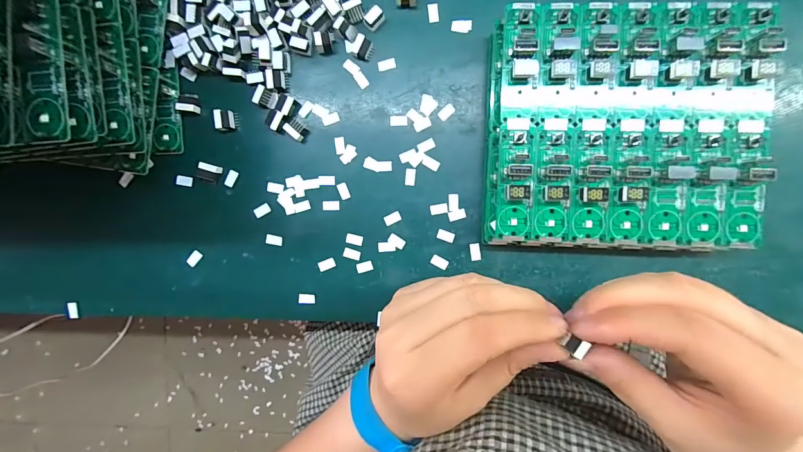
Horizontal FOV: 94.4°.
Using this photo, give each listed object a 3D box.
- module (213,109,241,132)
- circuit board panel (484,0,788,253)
[{"bbox_3d":[-0.121,-0.073,0.256,0.014,0.006,0.014,-3,94,5],"label":"module"},{"bbox_3d":[0.131,-0.058,0.226,0.153,0.039,0.140,2,94,4],"label":"circuit board panel"}]

